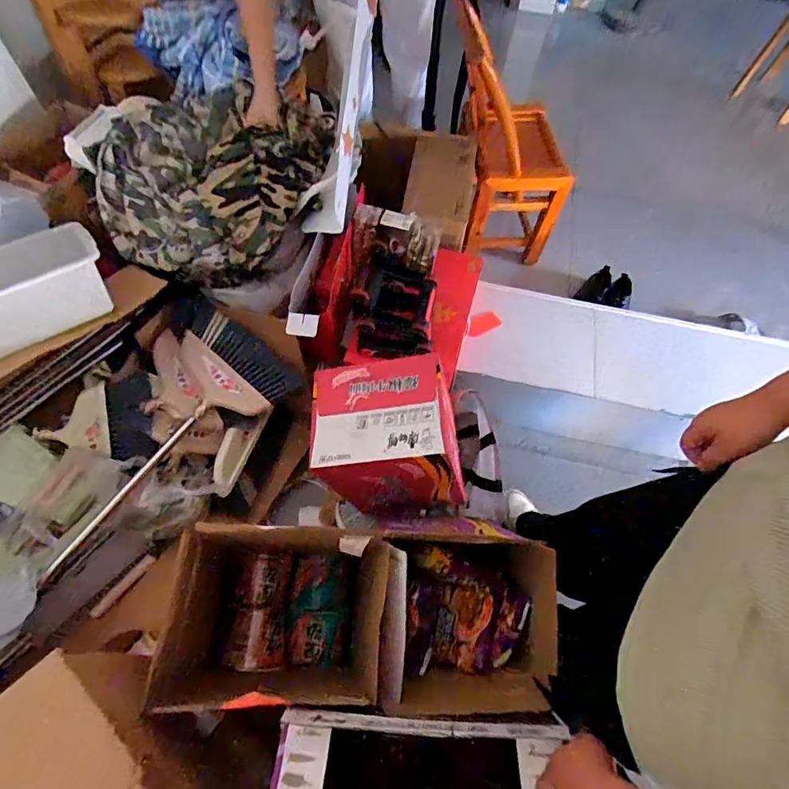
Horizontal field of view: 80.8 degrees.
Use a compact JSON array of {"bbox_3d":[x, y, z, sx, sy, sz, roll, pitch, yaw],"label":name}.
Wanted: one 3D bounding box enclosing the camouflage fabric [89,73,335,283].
[{"bbox_3d":[-0.407,-0.468,1.063,0.380,0.241,0.443,19,60,7],"label":"camouflage fabric"}]

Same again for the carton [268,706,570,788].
[{"bbox_3d":[0.024,0.465,0.550,0.338,0.121,0.147,2,59,3],"label":"carton"}]

